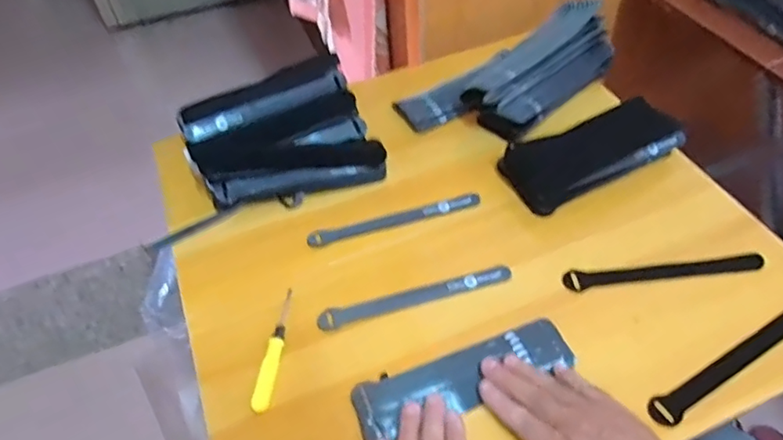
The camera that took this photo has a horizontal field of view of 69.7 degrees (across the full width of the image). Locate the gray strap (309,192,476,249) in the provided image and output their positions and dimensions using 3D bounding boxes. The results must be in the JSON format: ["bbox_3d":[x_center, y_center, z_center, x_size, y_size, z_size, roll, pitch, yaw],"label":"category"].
[{"bbox_3d":[0.004,-0.001,0.640,0.199,0.008,0.021,-14,50,-7],"label":"gray strap"}]

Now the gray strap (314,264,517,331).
[{"bbox_3d":[0.024,0.077,0.572,0.199,0.006,0.024,-14,43,-8],"label":"gray strap"}]

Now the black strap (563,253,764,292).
[{"bbox_3d":[0.277,0.053,0.577,0.199,0.010,0.025,-6,49,0],"label":"black strap"}]

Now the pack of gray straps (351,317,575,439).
[{"bbox_3d":[0.065,0.142,0.509,0.202,0.016,0.053,-18,50,-12],"label":"pack of gray straps"}]

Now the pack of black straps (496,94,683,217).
[{"bbox_3d":[0.234,-0.077,0.662,0.200,0.046,0.083,-22,51,-13],"label":"pack of black straps"}]

